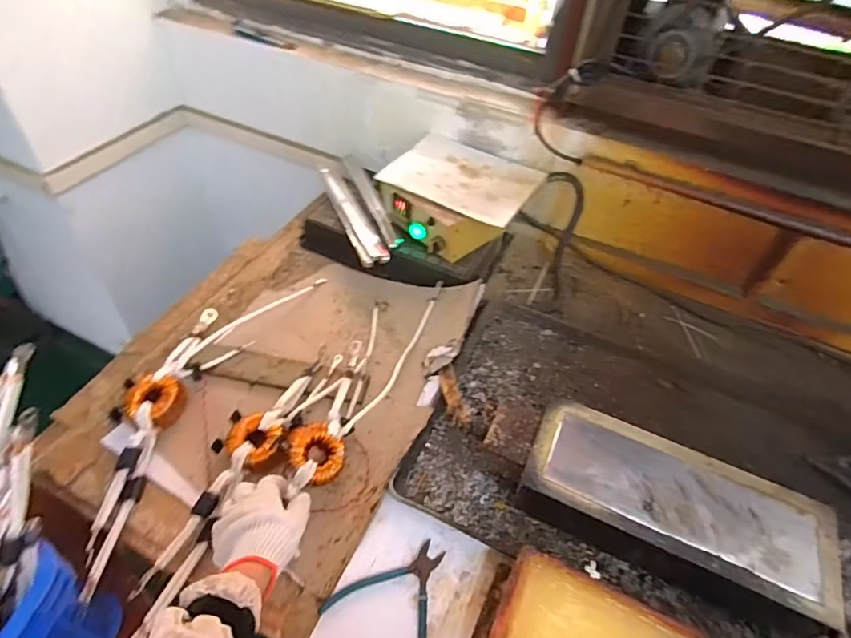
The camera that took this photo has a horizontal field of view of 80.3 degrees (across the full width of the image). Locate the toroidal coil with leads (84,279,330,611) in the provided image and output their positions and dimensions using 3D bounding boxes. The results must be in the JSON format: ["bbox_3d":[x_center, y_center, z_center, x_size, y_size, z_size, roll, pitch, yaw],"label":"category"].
[{"bbox_3d":[-0.351,0.085,0.740,0.144,0.047,0.551,17,48,11],"label":"toroidal coil with leads"}]

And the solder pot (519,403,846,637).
[{"bbox_3d":[0.286,0.234,0.606,0.339,0.090,0.161,20,49,13],"label":"solder pot"}]

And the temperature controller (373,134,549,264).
[{"bbox_3d":[0.057,-0.225,0.940,0.254,0.092,0.226,29,51,21],"label":"temperature controller"}]

